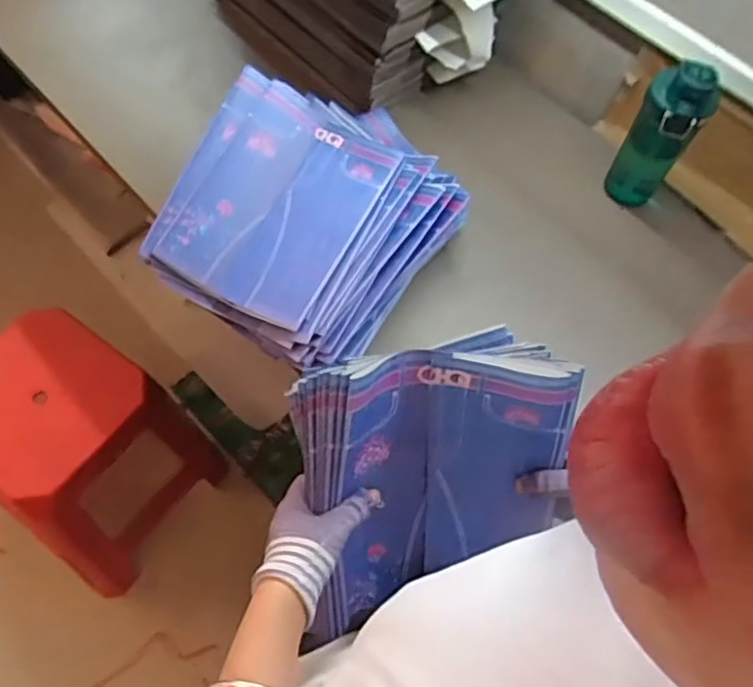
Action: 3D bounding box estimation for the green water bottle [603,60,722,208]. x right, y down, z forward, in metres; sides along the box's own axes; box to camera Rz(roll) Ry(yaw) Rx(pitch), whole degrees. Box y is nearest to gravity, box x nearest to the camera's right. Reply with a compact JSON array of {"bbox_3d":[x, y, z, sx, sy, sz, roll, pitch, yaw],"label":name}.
[{"bbox_3d":[0.366,-0.266,0.856,0.075,0.212,0.067,28,64,10],"label":"green water bottle"}]

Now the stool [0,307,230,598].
[{"bbox_3d":[-0.529,0.212,1.223,0.318,0.459,0.334,33,65,13],"label":"stool"}]

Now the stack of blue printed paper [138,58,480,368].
[{"bbox_3d":[-0.072,-0.171,0.821,0.310,0.111,0.370,29,64,11],"label":"stack of blue printed paper"}]

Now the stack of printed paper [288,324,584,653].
[{"bbox_3d":[0.049,0.120,0.576,0.227,0.234,0.084,-4,21,-16],"label":"stack of printed paper"}]

